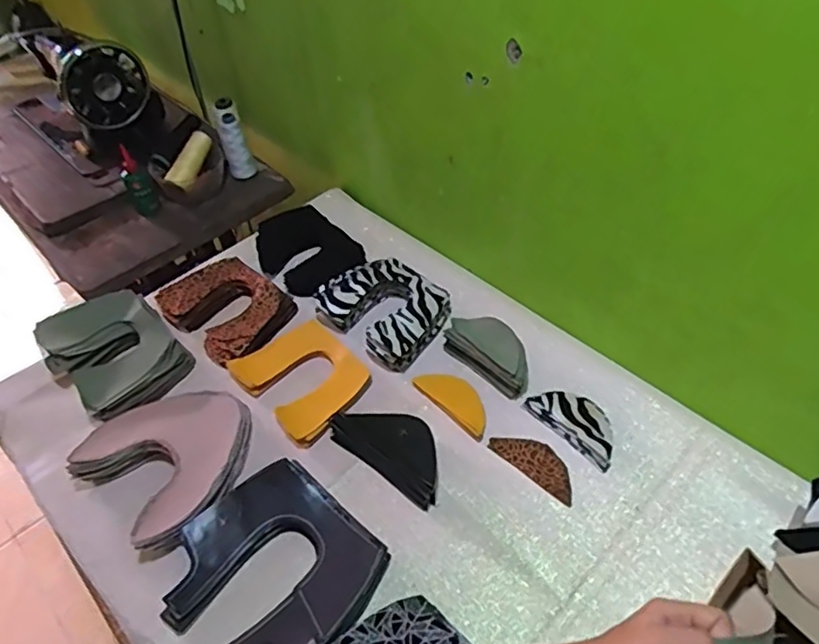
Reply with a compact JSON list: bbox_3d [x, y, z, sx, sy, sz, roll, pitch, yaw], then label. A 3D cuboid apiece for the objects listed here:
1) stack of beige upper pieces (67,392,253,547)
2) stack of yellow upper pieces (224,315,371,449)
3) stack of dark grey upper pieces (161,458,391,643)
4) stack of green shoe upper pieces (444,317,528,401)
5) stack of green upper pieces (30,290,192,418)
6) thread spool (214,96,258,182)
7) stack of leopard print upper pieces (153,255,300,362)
[{"bbox_3d":[-0.265,0.148,0.689,0.172,0.051,0.181,22,53,22],"label":"stack of beige upper pieces"},{"bbox_3d":[-0.130,0.068,0.766,0.128,0.032,0.159,-35,55,-25],"label":"stack of yellow upper pieces"},{"bbox_3d":[-0.134,0.242,0.599,0.182,0.034,0.180,32,57,28],"label":"stack of dark grey upper pieces"},{"bbox_3d":[0.100,0.038,0.762,0.050,0.060,0.124,-36,55,-26],"label":"stack of green shoe upper pieces"},{"bbox_3d":[-0.377,0.040,0.795,0.185,0.069,0.138,33,58,29],"label":"stack of green upper pieces"},{"bbox_3d":[-0.301,-0.311,1.062,0.041,0.136,0.036,-22,28,-15],"label":"thread spool"},{"bbox_3d":[-0.254,-0.017,0.857,0.168,0.047,0.128,29,56,26],"label":"stack of leopard print upper pieces"}]

